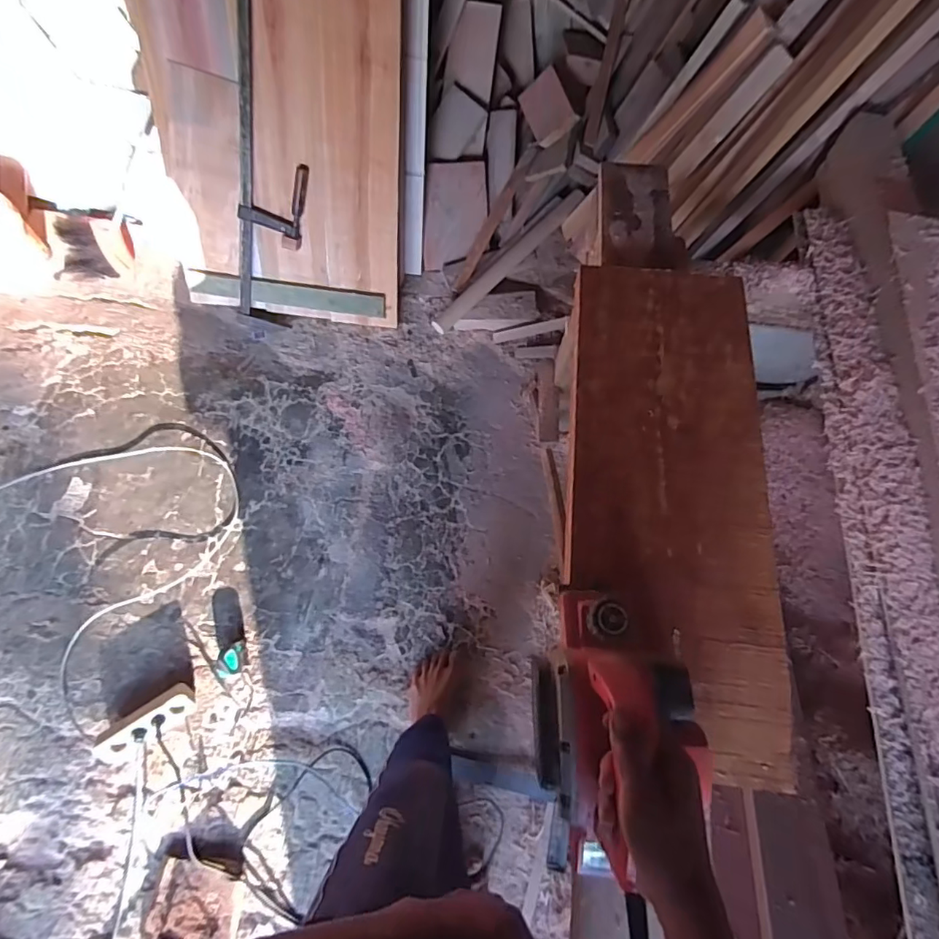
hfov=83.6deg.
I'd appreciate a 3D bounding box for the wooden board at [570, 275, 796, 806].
[{"bbox_3d":[0.248,0.006,0.649,0.243,0.032,0.638,6,69,2],"label":"wooden board"}]

